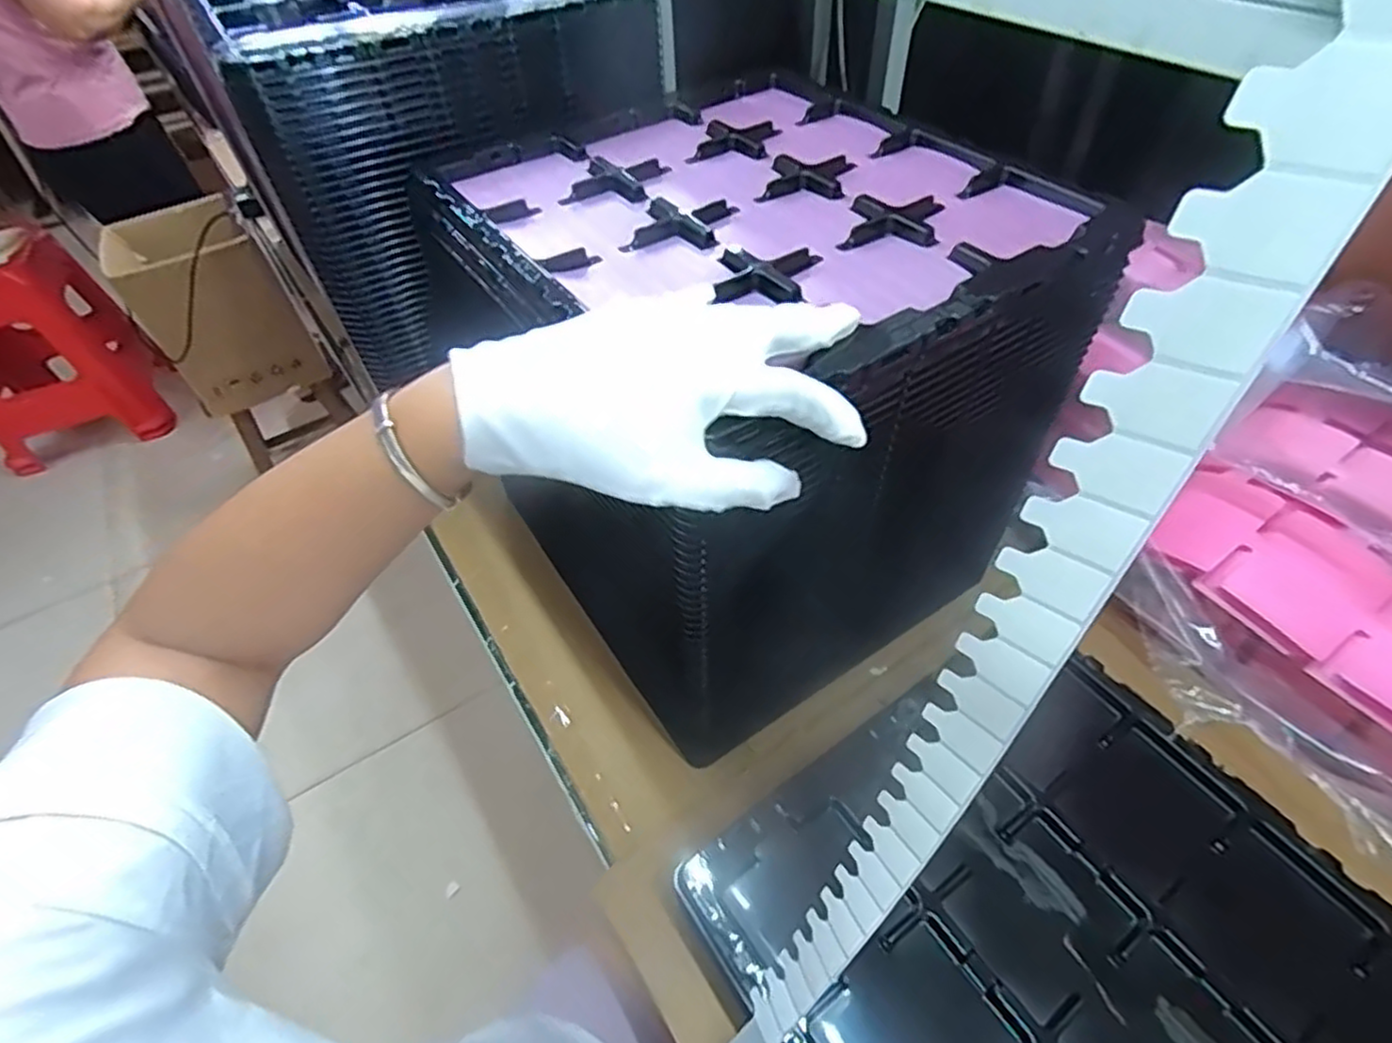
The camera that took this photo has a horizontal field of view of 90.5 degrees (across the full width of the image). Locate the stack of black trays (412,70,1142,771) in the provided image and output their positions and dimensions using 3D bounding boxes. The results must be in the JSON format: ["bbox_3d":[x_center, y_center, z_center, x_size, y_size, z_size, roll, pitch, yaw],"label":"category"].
[{"bbox_3d":[0.032,-0.100,0.554,0.348,0.314,0.363,-26,53,-18],"label":"stack of black trays"}]

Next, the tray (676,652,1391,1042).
[{"bbox_3d":[0.224,0.267,0.397,0.331,0.063,0.360,-29,54,-20],"label":"tray"}]

